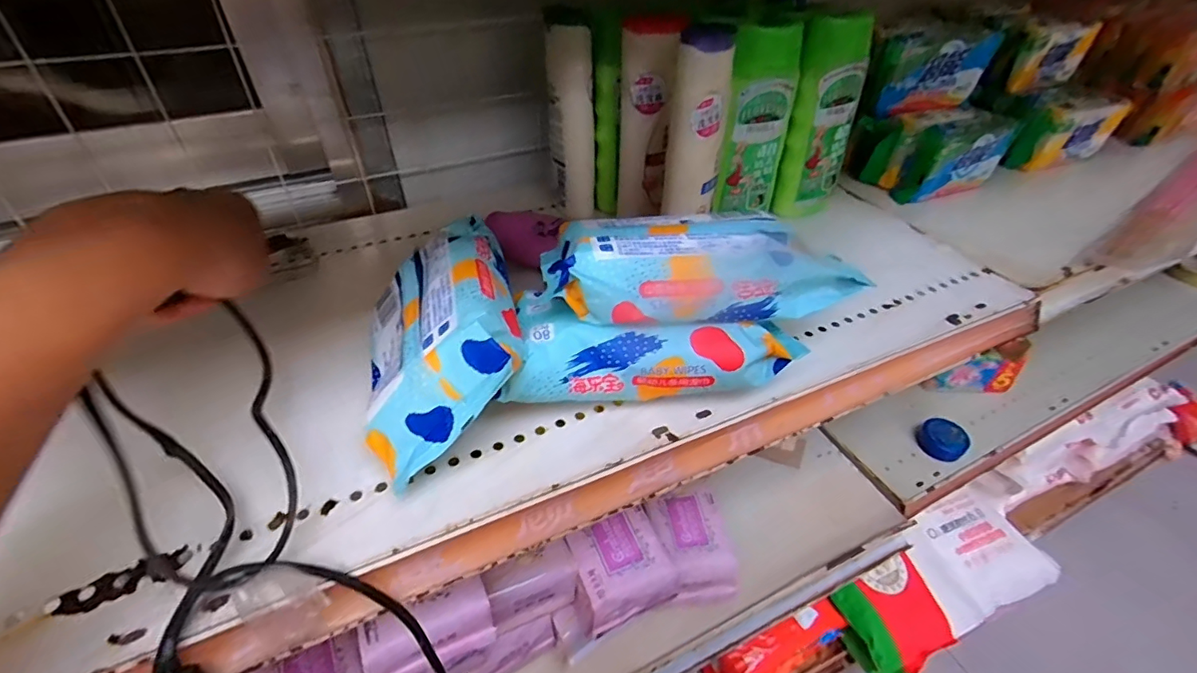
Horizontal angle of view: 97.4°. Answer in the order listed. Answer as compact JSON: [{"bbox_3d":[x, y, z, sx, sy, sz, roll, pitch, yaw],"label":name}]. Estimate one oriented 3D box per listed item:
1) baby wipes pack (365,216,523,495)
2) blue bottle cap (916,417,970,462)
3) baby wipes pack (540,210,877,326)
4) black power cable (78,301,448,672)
[{"bbox_3d":[-0.093,0.002,0.295,0.101,0.053,0.150,-42,38,17],"label":"baby wipes pack"},{"bbox_3d":[0.433,0.126,0.659,0.057,0.022,0.054,0,41,0],"label":"blue bottle cap"},{"bbox_3d":[0.059,-0.045,0.311,0.176,0.041,0.081,-4,41,-5],"label":"baby wipes pack"},{"bbox_3d":[-0.160,0.105,0.261,0.095,0.087,0.256,-22,76,-24],"label":"black power cable"}]

